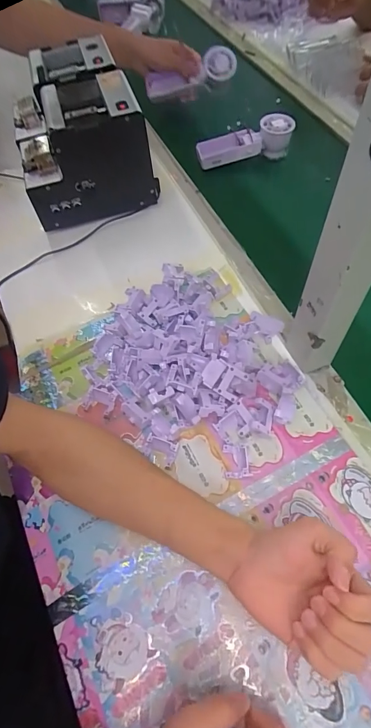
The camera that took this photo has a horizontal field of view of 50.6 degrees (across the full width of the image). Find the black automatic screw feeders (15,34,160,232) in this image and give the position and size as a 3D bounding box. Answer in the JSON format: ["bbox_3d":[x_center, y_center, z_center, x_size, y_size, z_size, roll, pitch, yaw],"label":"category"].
[{"bbox_3d":[-0.178,-0.381,0.642,0.190,0.149,0.289,-16,61,-7],"label":"black automatic screw feeders"}]

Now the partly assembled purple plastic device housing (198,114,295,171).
[{"bbox_3d":[0.112,-0.409,0.737,0.173,0.065,0.066,-10,59,13],"label":"partly assembled purple plastic device housing"}]

